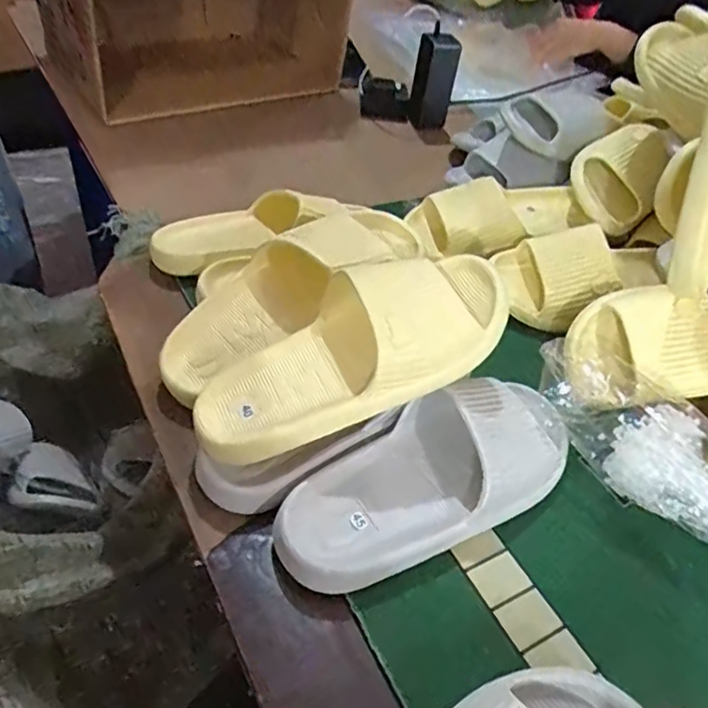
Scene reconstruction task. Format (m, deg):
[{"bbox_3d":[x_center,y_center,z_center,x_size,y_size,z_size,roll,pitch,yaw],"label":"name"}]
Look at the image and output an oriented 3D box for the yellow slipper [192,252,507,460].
[{"bbox_3d":[-0.003,-0.007,0.444,0.249,0.065,0.100,-28,50,-3],"label":"yellow slipper"}]

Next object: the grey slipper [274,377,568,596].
[{"bbox_3d":[0.061,0.081,0.446,0.251,0.068,0.101,-21,50,-27],"label":"grey slipper"}]

